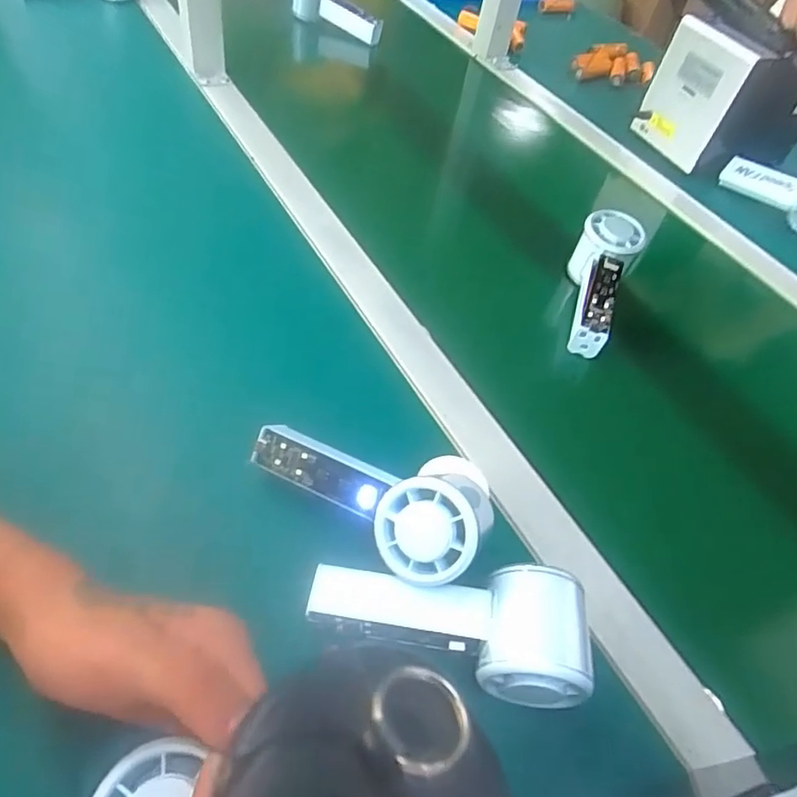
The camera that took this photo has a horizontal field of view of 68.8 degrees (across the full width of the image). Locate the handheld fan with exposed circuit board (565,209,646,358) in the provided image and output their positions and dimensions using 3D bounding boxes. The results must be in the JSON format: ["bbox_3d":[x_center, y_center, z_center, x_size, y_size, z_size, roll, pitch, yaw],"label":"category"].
[{"bbox_3d":[0.186,-0.104,0.541,0.054,0.055,0.152,15,67,7],"label":"handheld fan with exposed circuit board"}]

